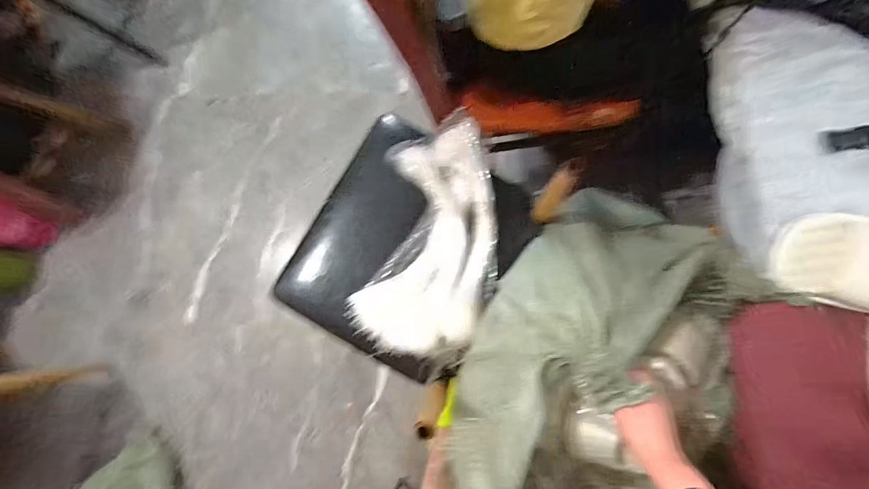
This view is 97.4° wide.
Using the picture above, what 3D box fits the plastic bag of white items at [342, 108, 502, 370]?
[{"bbox_3d":[-0.005,-0.009,0.723,0.238,0.108,0.439,15,81,5],"label":"plastic bag of white items"}]

